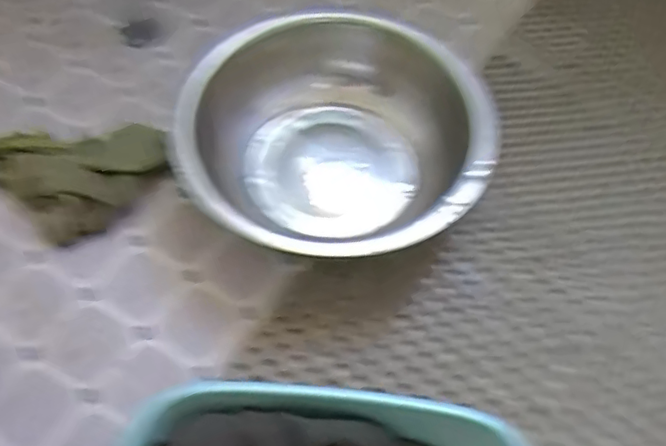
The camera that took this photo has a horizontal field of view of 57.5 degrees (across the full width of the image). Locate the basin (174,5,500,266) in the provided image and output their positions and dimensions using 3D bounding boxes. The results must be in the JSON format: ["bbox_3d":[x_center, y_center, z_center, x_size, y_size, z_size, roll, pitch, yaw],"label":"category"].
[{"bbox_3d":[-0.014,-0.086,0.661,0.278,0.123,0.317,-14,61,-11],"label":"basin"}]

